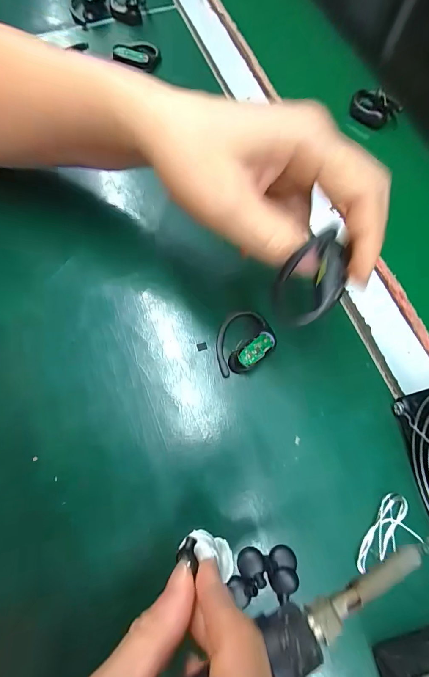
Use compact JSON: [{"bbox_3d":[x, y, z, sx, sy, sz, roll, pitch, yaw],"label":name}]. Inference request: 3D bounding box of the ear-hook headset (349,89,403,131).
[{"bbox_3d":[0.151,-0.218,0.315,0.044,0.021,0.034,10,66,6],"label":"ear-hook headset"}]

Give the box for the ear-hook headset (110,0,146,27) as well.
[{"bbox_3d":[-0.090,-0.346,0.347,0.037,0.028,0.026,-12,72,-4],"label":"ear-hook headset"}]

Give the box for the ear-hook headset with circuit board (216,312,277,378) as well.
[{"bbox_3d":[0.021,0.002,0.232,0.040,0.015,0.047,-10,66,-3],"label":"ear-hook headset with circuit board"}]

